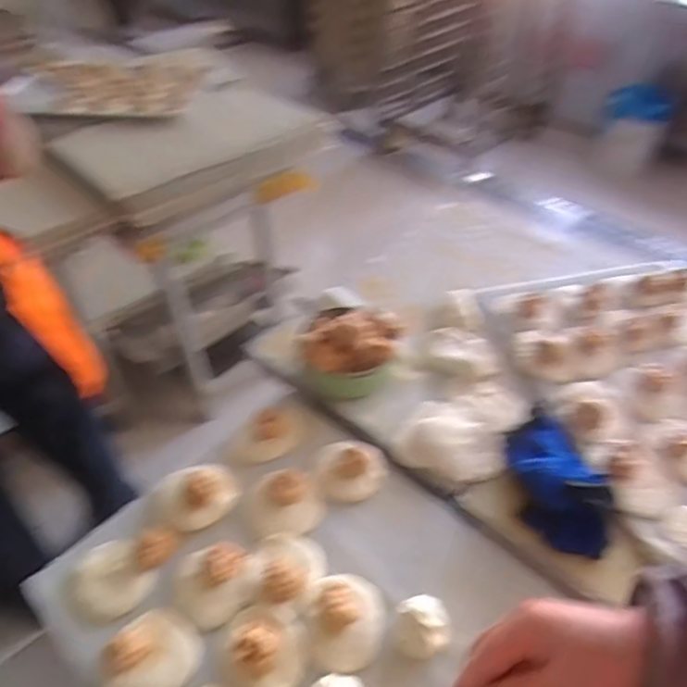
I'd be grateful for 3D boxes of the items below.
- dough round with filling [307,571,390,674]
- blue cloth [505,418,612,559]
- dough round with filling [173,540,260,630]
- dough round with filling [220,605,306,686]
[{"bbox_3d":[0.004,0.281,0.575,0.087,0.032,0.095,-4,43,-4],"label":"dough round with filling"},{"bbox_3d":[0.255,0.157,0.663,0.107,0.069,0.164,8,44,10],"label":"blue cloth"},{"bbox_3d":[-0.141,0.254,0.604,0.096,0.038,0.089,-17,45,-17],"label":"dough round with filling"},{"bbox_3d":[-0.083,0.302,0.551,0.083,0.035,0.093,-16,45,-16],"label":"dough round with filling"}]

